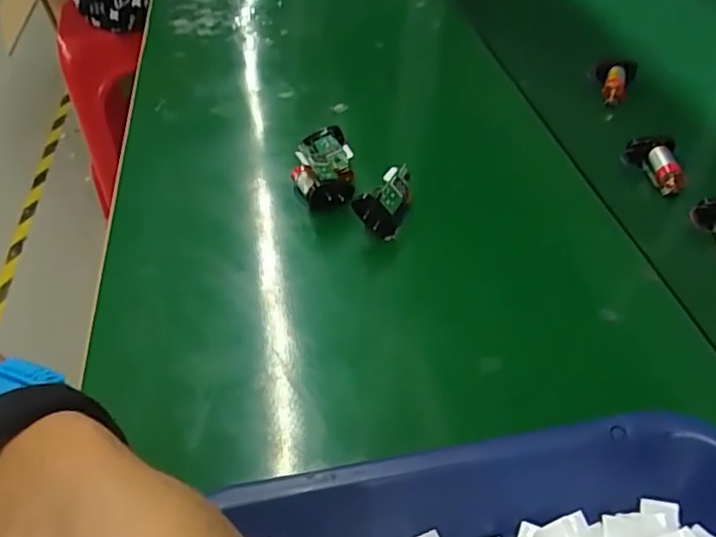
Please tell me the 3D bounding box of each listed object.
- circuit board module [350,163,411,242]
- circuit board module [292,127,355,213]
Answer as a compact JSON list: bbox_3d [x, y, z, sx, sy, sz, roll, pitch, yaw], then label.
[{"bbox_3d":[0.017,-0.044,0.412,0.028,0.036,0.039,8,46,15],"label":"circuit board module"},{"bbox_3d":[-0.025,-0.070,0.446,0.042,0.033,0.067,-9,44,-3],"label":"circuit board module"}]

